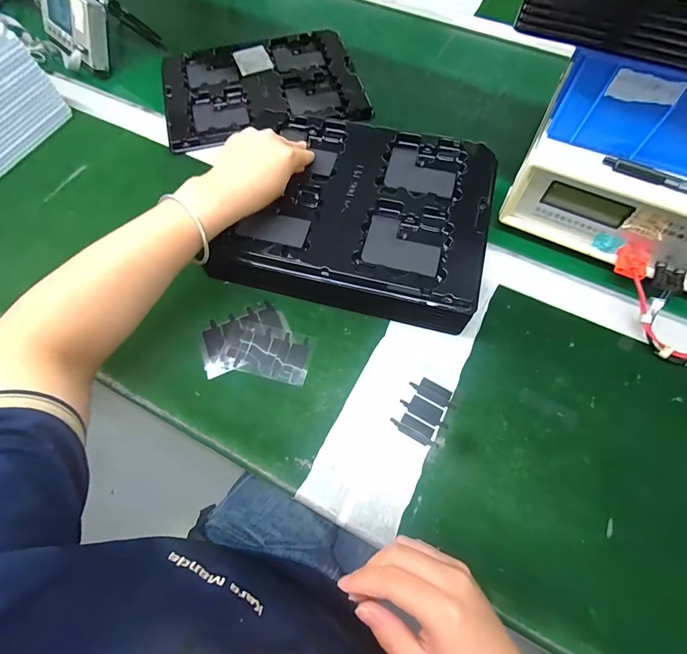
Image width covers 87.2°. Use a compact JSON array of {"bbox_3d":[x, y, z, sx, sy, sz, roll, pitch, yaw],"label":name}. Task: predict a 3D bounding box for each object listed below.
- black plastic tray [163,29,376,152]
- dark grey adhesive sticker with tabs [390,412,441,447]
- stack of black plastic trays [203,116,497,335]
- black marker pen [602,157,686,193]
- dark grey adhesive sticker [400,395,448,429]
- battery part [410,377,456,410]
[{"bbox_3d":[-0.123,-0.370,0.551,0.290,0.014,0.212,-13,68,-4],"label":"black plastic tray"},{"bbox_3d":[0.070,0.099,0.348,0.049,0.004,0.019,28,71,12],"label":"dark grey adhesive sticker with tabs"},{"bbox_3d":[0.012,-0.125,0.411,0.284,0.064,0.225,14,68,7],"label":"stack of black plastic trays"},{"bbox_3d":[0.312,-0.130,0.330,0.136,0.011,0.013,28,71,12],"label":"black marker pen"},{"bbox_3d":[0.082,0.083,0.356,0.047,0.004,0.019,29,71,13],"label":"dark grey adhesive sticker"},{"bbox_3d":[0.092,0.066,0.364,0.047,0.004,0.018,27,70,12],"label":"battery part"}]

